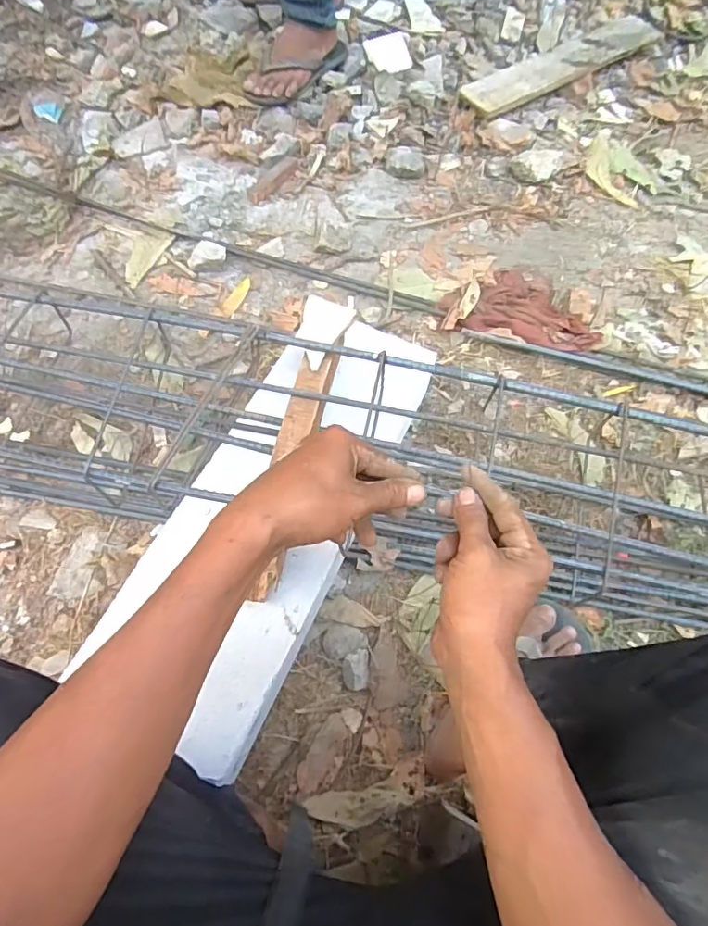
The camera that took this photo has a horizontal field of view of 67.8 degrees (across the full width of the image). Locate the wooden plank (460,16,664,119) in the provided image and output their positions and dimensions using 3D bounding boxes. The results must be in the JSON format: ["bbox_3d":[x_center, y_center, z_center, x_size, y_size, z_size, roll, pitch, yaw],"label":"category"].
[{"bbox_3d":[0.490,-0.940,1.238,0.538,0.020,0.119,-31,68,-12],"label":"wooden plank"}]

